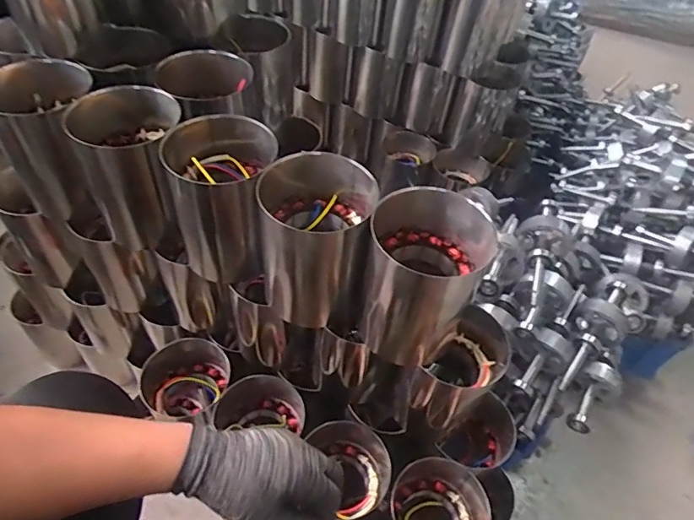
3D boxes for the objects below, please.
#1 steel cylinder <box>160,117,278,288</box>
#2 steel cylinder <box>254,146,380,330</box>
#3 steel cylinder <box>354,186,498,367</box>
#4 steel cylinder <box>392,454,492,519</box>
[{"bbox_3d":[-0.146,-0.068,0.611,0.113,0.185,0.121,3,49,-3],"label":"steel cylinder"},{"bbox_3d":[-0.036,-0.019,0.570,0.119,0.165,0.111,3,49,-3],"label":"steel cylinder"},{"bbox_3d":[0.078,0.020,0.551,0.114,0.172,0.106,3,49,-3],"label":"steel cylinder"},{"bbox_3d":[0.124,0.352,0.676,0.126,0.138,0.116,9,49,2],"label":"steel cylinder"}]

